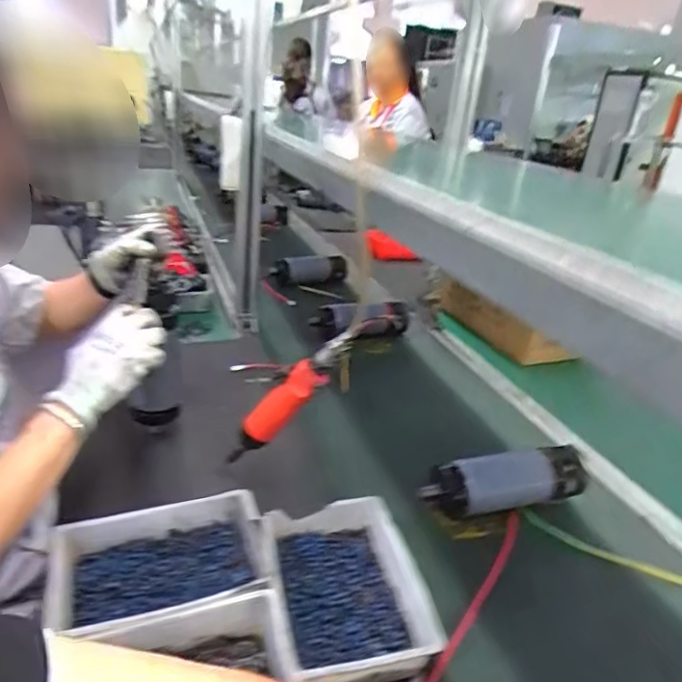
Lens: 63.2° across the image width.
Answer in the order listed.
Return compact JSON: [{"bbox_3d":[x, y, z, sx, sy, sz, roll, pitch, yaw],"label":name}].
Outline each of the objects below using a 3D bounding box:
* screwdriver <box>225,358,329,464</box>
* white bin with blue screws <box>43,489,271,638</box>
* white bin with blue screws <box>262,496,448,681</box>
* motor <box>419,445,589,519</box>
[{"bbox_3d":[-0.093,0.101,0.709,0.042,0.211,0.034,40,28,-3],"label":"screwdriver"},{"bbox_3d":[-0.184,0.234,0.571,0.207,0.053,0.149,-4,28,-19],"label":"white bin with blue screws"},{"bbox_3d":[0.005,0.250,0.571,0.148,0.048,0.207,-2,27,-15],"label":"white bin with blue screws"},{"bbox_3d":[0.218,0.185,0.754,0.251,0.069,0.073,-4,28,-18],"label":"motor"}]

